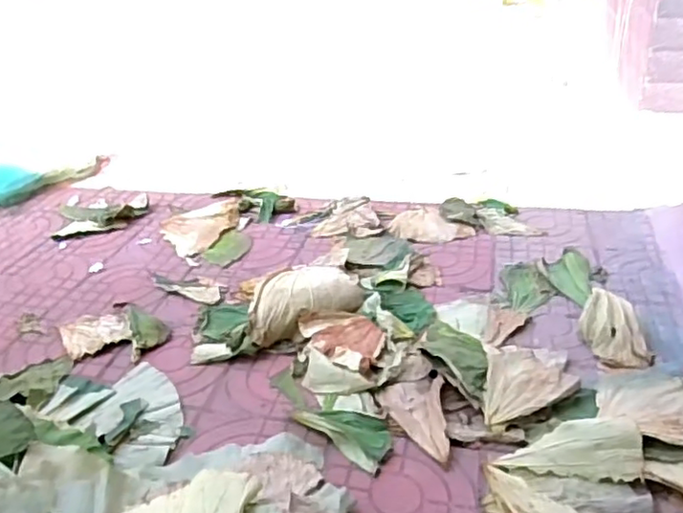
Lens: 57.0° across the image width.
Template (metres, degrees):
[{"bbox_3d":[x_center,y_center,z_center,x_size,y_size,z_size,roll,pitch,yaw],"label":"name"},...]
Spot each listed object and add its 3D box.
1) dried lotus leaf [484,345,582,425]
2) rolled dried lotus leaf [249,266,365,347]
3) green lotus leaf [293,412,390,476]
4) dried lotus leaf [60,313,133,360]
[{"bbox_3d":[0.404,0.260,1.349,0.186,0.051,0.249,1,30,11],"label":"dried lotus leaf"},{"bbox_3d":[-0.098,0.109,1.626,0.311,0.105,0.186,-10,30,-13],"label":"rolled dried lotus leaf"},{"bbox_3d":[0.010,0.350,1.286,0.209,0.027,0.113,16,35,33],"label":"green lotus leaf"},{"bbox_3d":[-0.648,0.194,1.657,0.163,0.019,0.177,-22,33,-28],"label":"dried lotus leaf"}]

